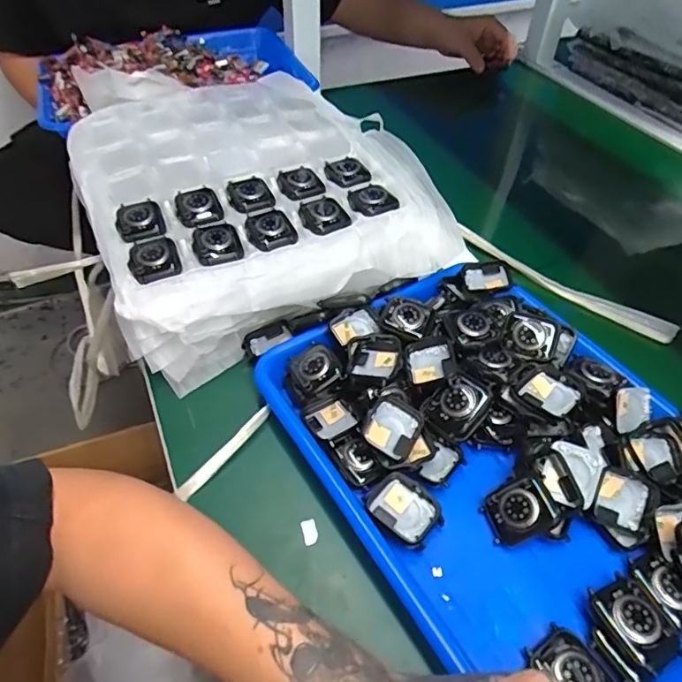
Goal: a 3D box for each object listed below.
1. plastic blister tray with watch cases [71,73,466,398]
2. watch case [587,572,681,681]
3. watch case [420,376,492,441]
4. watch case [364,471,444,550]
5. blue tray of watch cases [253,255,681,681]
[{"bbox_3d":[-0.097,-0.145,0.531,0.294,0.083,0.343,-21,52,-19],"label":"plastic blister tray with watch cases"},{"bbox_3d":[0.168,0.162,0.298,0.034,0.010,0.049,-15,50,-14],"label":"watch case"},{"bbox_3d":[0.083,0.047,0.376,0.039,0.009,0.044,34,88,27],"label":"watch case"},{"bbox_3d":[0.042,0.110,0.344,0.046,0.010,0.037,36,57,27],"label":"watch case"},{"bbox_3d":[0.116,0.077,0.369,0.238,0.046,0.330,-27,54,-23],"label":"blue tray of watch cases"}]

